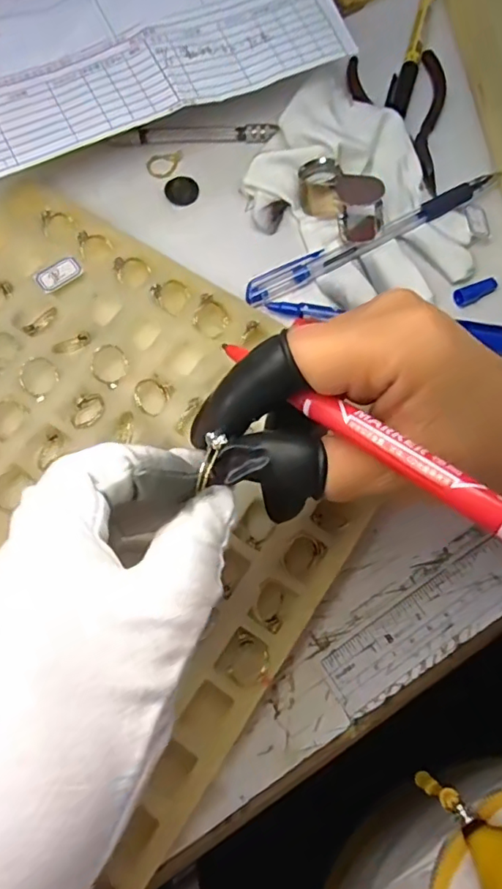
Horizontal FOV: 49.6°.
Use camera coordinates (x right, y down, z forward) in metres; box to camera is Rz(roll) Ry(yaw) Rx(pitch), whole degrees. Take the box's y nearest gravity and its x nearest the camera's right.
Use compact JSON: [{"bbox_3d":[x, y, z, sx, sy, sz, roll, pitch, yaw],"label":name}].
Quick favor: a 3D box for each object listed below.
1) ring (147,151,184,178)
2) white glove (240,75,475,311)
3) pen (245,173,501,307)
[{"bbox_3d":[-0.052,-0.169,0.327,0.021,0.004,0.017,-7,73,-2],"label":"ring"},{"bbox_3d":[0.060,-0.137,0.302,0.097,0.025,0.134,-39,77,-11],"label":"white glove"},{"bbox_3d":[0.070,-0.116,0.300,0.161,0.010,0.013,-27,75,-8],"label":"pen"}]

